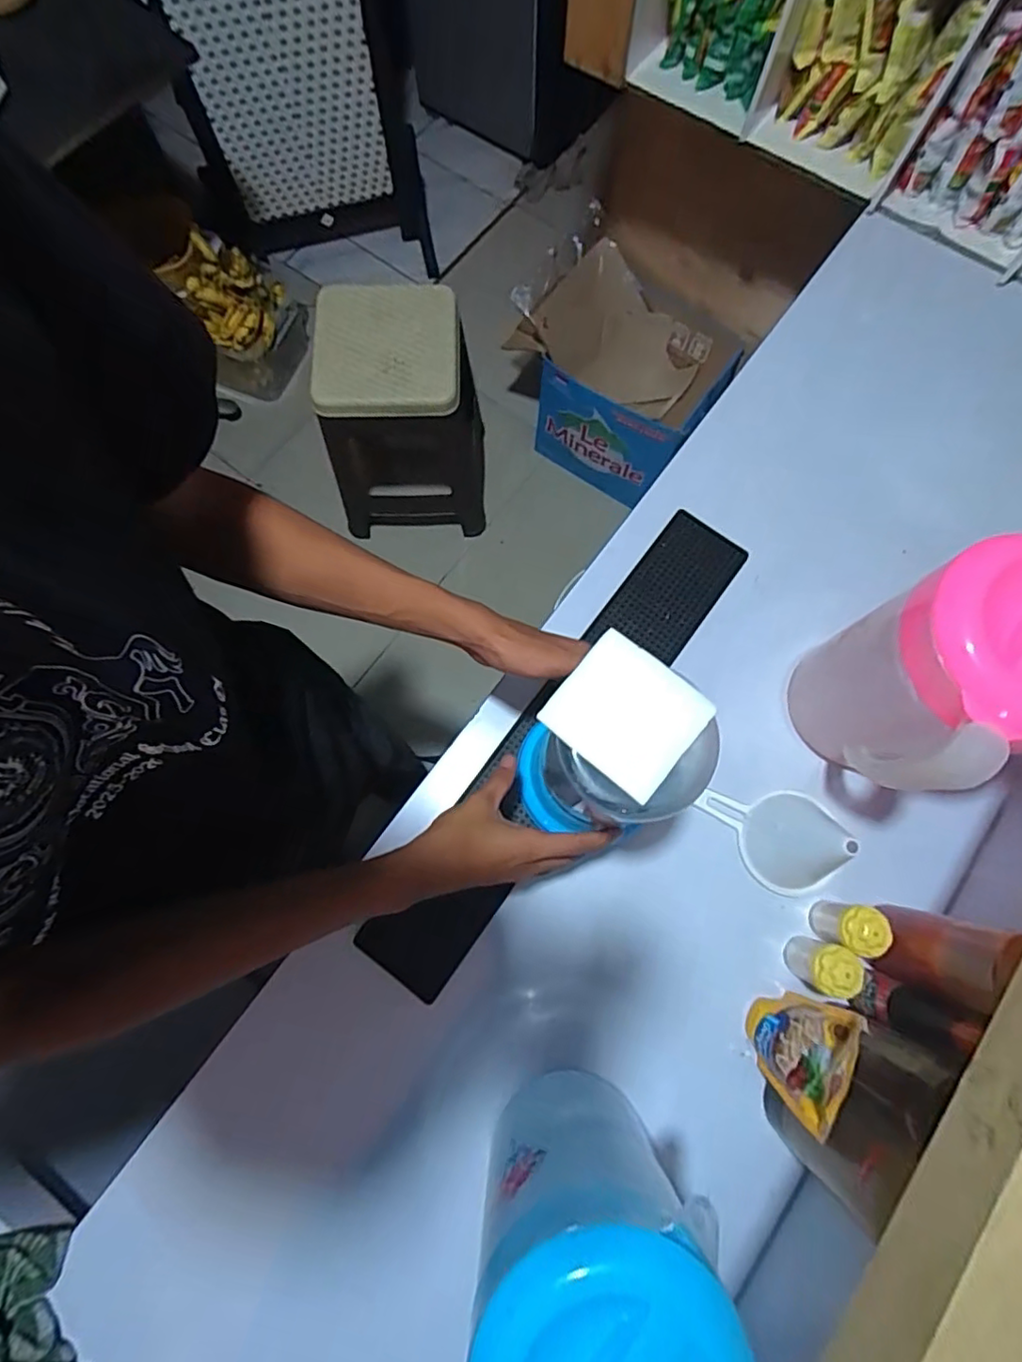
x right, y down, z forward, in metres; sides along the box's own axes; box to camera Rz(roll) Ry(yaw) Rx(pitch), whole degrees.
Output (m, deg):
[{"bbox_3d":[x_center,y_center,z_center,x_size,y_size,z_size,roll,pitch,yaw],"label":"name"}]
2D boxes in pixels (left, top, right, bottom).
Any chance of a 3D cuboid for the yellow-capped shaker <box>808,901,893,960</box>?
[{"bbox_3d":[0.320,0.233,0.564,0.040,0.082,0.041,0,76,0],"label":"yellow-capped shaker"}]

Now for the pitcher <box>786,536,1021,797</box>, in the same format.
[{"bbox_3d":[0.347,0.006,0.512,0.152,0.262,0.145,-29,78,-7],"label":"pitcher"}]

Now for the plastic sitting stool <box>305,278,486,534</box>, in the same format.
[{"bbox_3d":[-0.237,-0.595,1.356,0.313,0.463,0.275,-1,76,-1],"label":"plastic sitting stool"}]

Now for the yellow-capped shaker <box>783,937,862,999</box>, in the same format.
[{"bbox_3d":[0.287,0.264,0.551,0.035,0.077,0.042,25,77,5],"label":"yellow-capped shaker"}]

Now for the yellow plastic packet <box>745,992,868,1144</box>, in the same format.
[{"bbox_3d":[0.246,0.316,0.510,0.037,0.116,0.096,25,77,5],"label":"yellow plastic packet"}]

